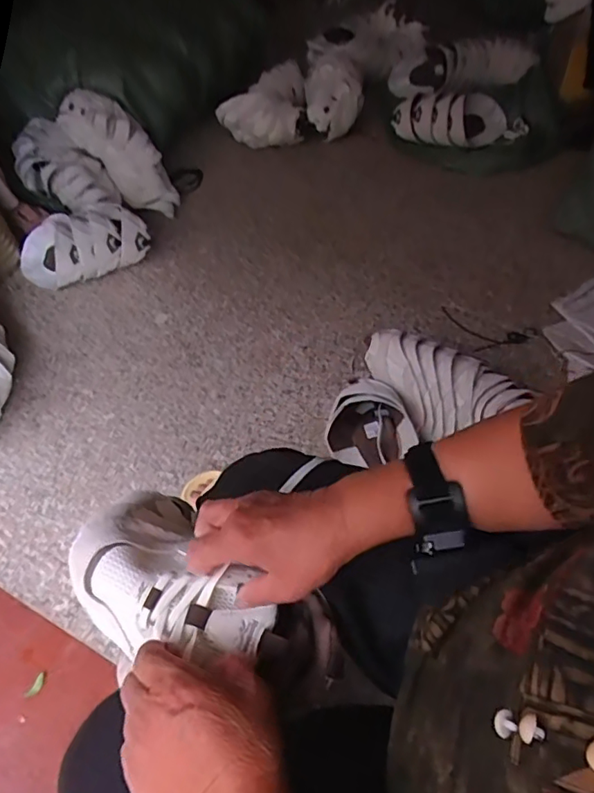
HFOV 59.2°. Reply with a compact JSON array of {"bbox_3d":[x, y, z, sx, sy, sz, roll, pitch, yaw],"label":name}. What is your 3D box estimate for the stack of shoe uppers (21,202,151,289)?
[{"bbox_3d":[-0.556,-0.389,1.329,0.356,0.102,0.169,-9,53,-1],"label":"stack of shoe uppers"}]

